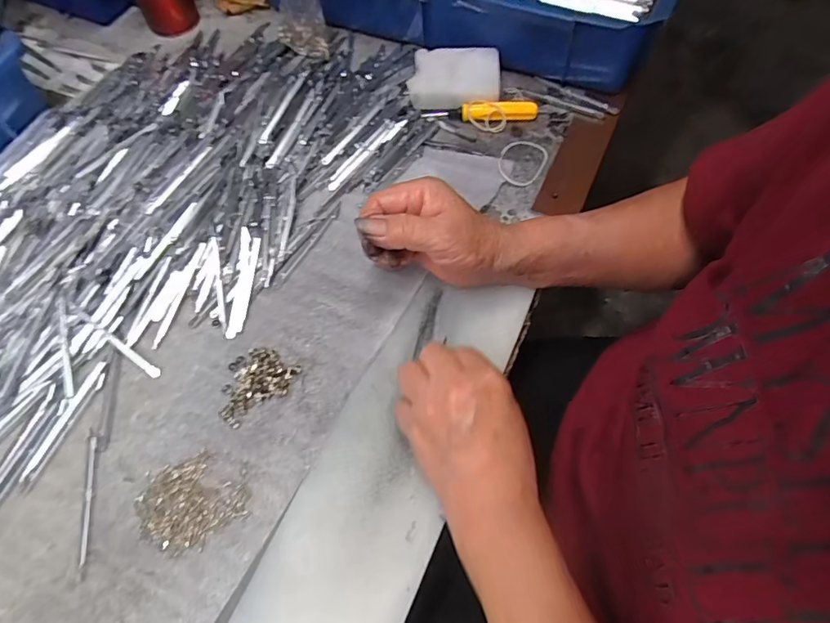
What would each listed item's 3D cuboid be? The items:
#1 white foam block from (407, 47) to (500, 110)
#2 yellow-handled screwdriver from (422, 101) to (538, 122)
[{"bbox_3d":[0.038,-0.228,0.496,0.087,0.029,0.054,-3,63,0],"label":"white foam block"},{"bbox_3d":[0.061,-0.191,0.482,0.107,0.018,0.016,4,63,3],"label":"yellow-handled screwdriver"}]

